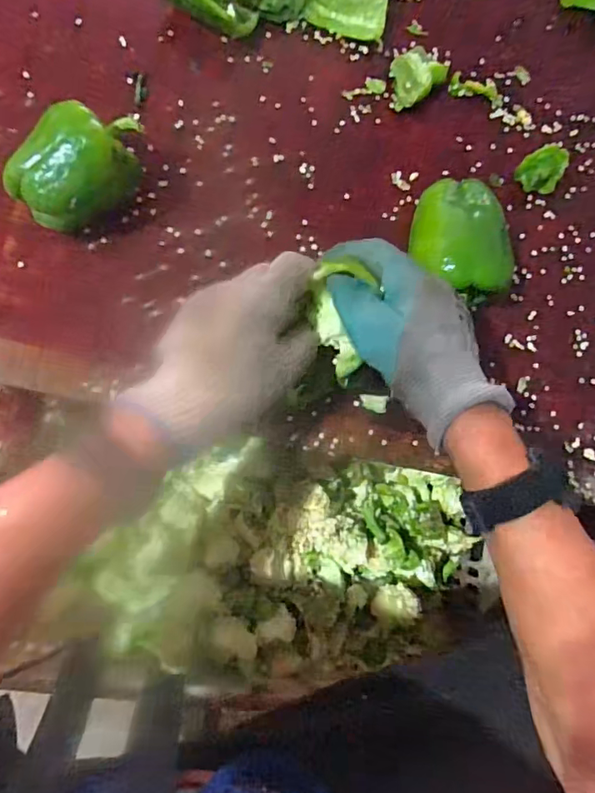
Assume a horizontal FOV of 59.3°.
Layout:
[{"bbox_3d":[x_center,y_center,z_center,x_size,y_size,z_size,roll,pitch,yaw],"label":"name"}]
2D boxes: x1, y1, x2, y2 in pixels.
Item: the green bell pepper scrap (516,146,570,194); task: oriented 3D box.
[{"bbox_3d":[0.211,-0.194,0.449,0.037,0.022,0.035,1,84,-8],"label":"green bell pepper scrap"}]

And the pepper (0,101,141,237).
[{"bbox_3d":[-0.150,-0.161,0.372,0.100,0.062,0.064,-43,90,-11],"label":"pepper"}]

